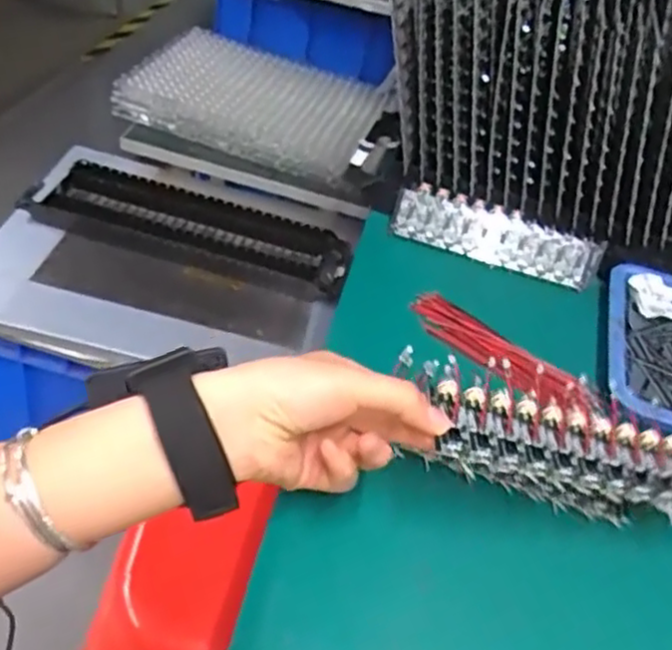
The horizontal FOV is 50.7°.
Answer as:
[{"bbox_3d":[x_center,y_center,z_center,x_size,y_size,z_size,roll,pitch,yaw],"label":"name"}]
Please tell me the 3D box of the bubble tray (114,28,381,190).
[{"bbox_3d":[-0.133,-0.411,1.248,0.416,0.060,0.354,16,45,3],"label":"bubble tray"}]

